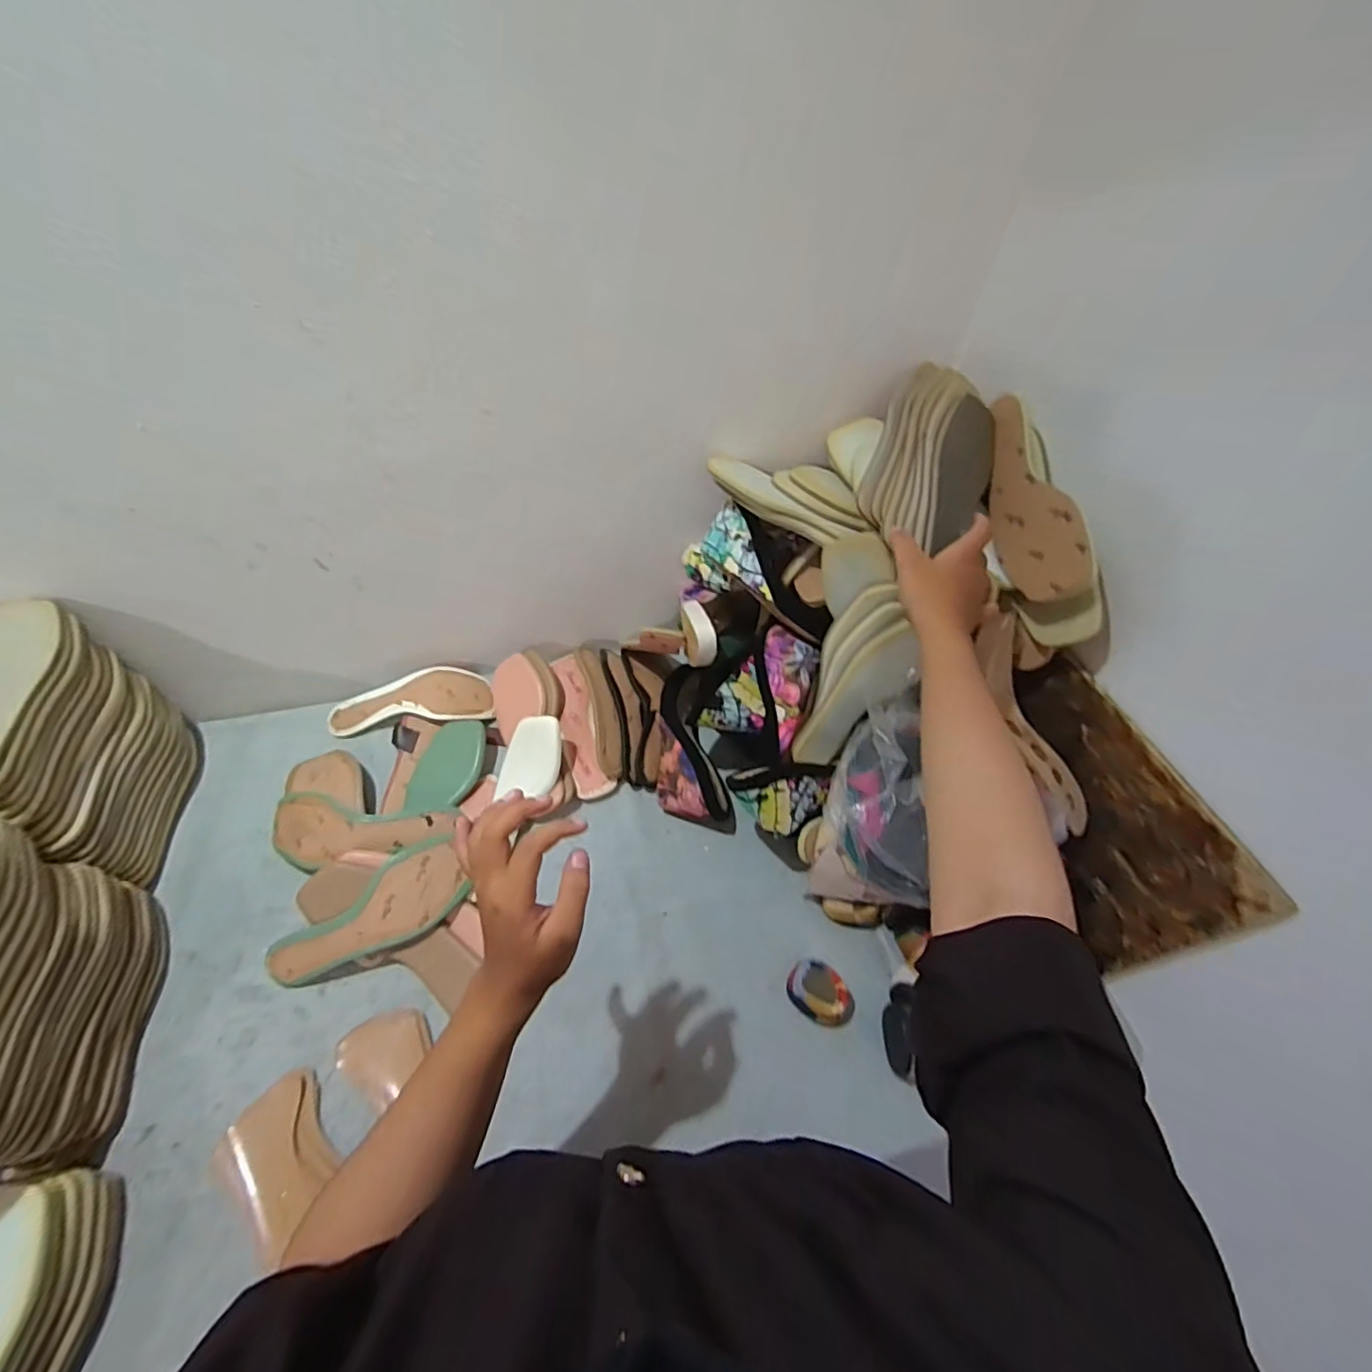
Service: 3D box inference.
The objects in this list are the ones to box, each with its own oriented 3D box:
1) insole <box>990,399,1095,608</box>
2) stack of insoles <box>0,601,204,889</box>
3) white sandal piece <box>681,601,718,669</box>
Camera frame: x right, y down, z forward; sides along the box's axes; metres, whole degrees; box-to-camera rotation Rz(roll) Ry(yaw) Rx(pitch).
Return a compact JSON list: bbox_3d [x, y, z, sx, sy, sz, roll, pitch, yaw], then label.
[{"bbox_3d":[0.341,-0.187,0.591,0.023,0.082,0.229,6,58,-21],"label":"insole"},{"bbox_3d":[-0.678,0.081,0.645,0.096,0.231,0.249,-10,52,-11],"label":"stack of insoles"},{"bbox_3d":[0.012,-0.064,0.712,0.027,0.054,0.078,-14,53,-14],"label":"white sandal piece"}]

